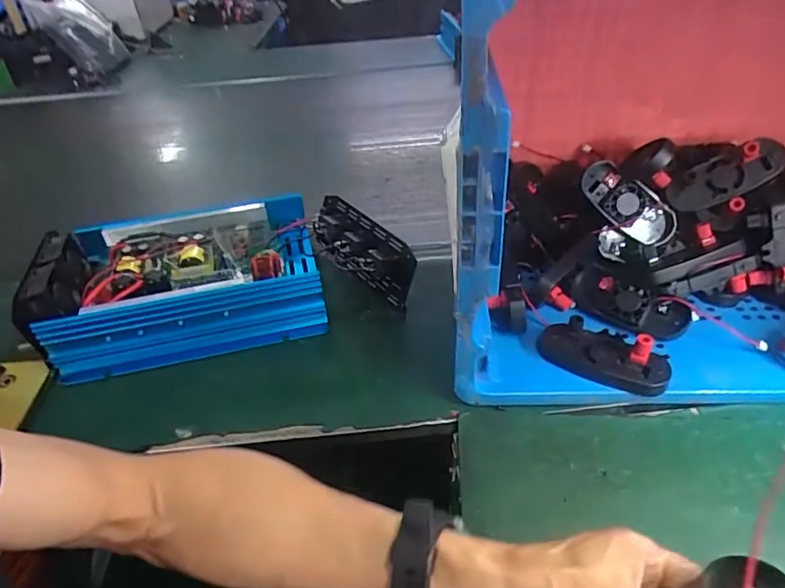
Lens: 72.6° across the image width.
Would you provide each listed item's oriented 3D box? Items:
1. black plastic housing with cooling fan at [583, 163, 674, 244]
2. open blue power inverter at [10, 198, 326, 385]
[{"bbox_3d":[0.266,-0.103,0.607,0.117,0.050,0.023,40,26,-1],"label":"black plastic housing with cooling fan"},{"bbox_3d":[-0.248,-0.027,0.647,0.304,0.084,0.231,-11,40,-8],"label":"open blue power inverter"}]

